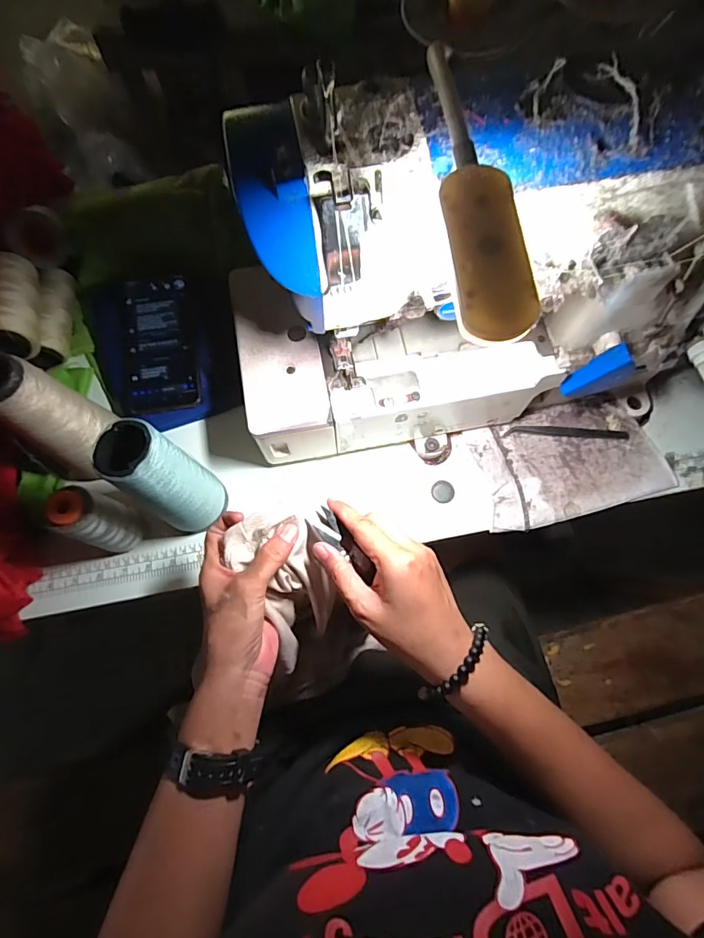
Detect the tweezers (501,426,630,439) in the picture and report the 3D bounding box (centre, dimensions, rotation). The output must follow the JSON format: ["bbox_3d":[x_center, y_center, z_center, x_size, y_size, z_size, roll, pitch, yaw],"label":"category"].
[{"bbox_3d":[0.241,-0.041,0.528,0.138,0.005,0.013,3,73,1],"label":"tweezers"}]

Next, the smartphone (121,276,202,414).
[{"bbox_3d":[-0.215,-0.145,0.528,0.074,0.008,0.164,-10,78,-6],"label":"smartphone"}]

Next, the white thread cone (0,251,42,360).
[{"bbox_3d":[-0.360,-0.169,0.491,0.053,0.048,0.120,-16,74,-4],"label":"white thread cone"}]

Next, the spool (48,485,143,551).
[{"bbox_3d":[-0.234,0.050,0.445,0.033,0.114,0.042,26,75,8],"label":"spool"}]

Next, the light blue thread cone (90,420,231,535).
[{"bbox_3d":[-0.162,0.014,0.424,0.059,0.179,0.059,-41,77,-11],"label":"light blue thread cone"}]

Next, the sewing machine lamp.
[{"bbox_3d":[0.056,-0.124,0.209,0.032,0.021,0.142,-6,73,-1],"label":"sewing machine lamp"}]

